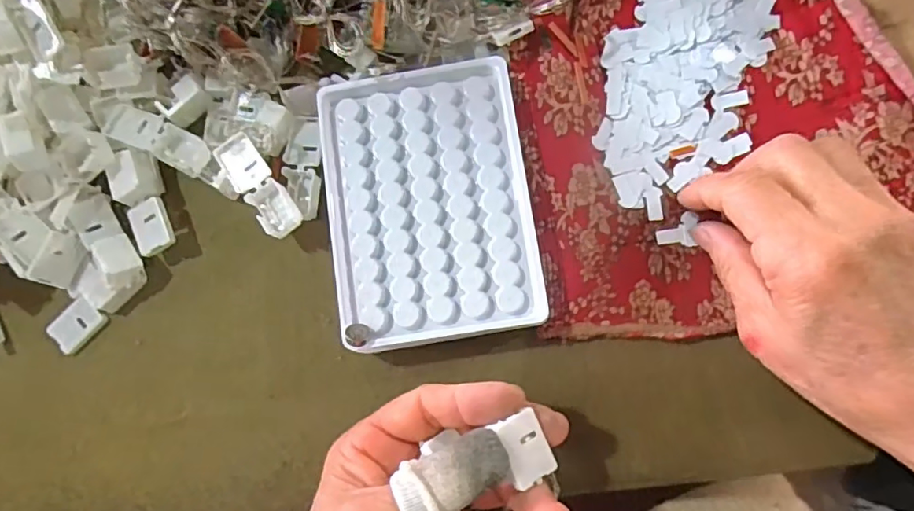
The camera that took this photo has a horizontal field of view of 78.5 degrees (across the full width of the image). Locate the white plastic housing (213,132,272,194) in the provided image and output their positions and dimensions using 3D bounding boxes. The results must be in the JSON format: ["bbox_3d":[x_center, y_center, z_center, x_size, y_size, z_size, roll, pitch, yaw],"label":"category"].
[{"bbox_3d":[-0.110,-0.048,0.288,0.019,0.012,0.031,-36,82,-4],"label":"white plastic housing"}]

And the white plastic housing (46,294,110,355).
[{"bbox_3d":[-0.202,0.038,0.297,0.029,0.005,0.020,-43,82,-5],"label":"white plastic housing"}]

